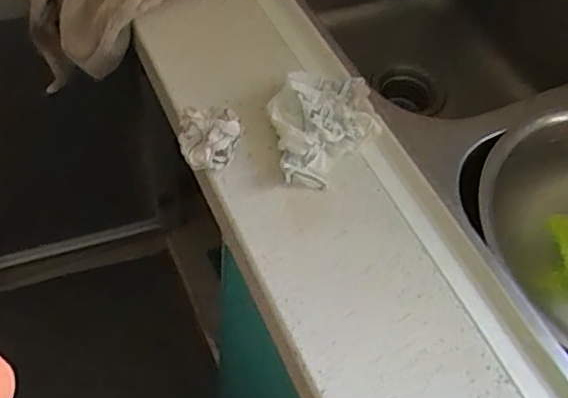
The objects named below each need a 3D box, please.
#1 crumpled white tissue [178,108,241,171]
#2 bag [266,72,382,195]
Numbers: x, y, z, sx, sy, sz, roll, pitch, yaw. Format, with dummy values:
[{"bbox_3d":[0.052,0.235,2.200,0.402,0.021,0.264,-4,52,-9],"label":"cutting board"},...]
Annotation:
[{"bbox_3d":[-0.066,-0.057,0.544,0.056,0.041,0.057,-2,55,-5],"label":"crumpled white tissue"},{"bbox_3d":[0.039,-0.070,0.562,0.101,0.042,0.120,-1,55,-5],"label":"bag"}]

